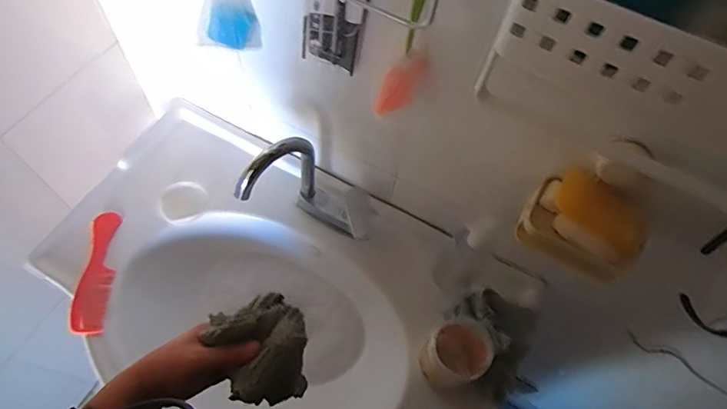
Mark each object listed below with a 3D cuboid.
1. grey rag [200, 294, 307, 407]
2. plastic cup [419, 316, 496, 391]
[{"bbox_3d":[-0.112,0.156,0.506,0.097,0.054,0.104,-8,62,-9],"label":"grey rag"},{"bbox_3d":[0.137,0.226,0.696,0.089,0.100,0.091,2,61,-3],"label":"plastic cup"}]

